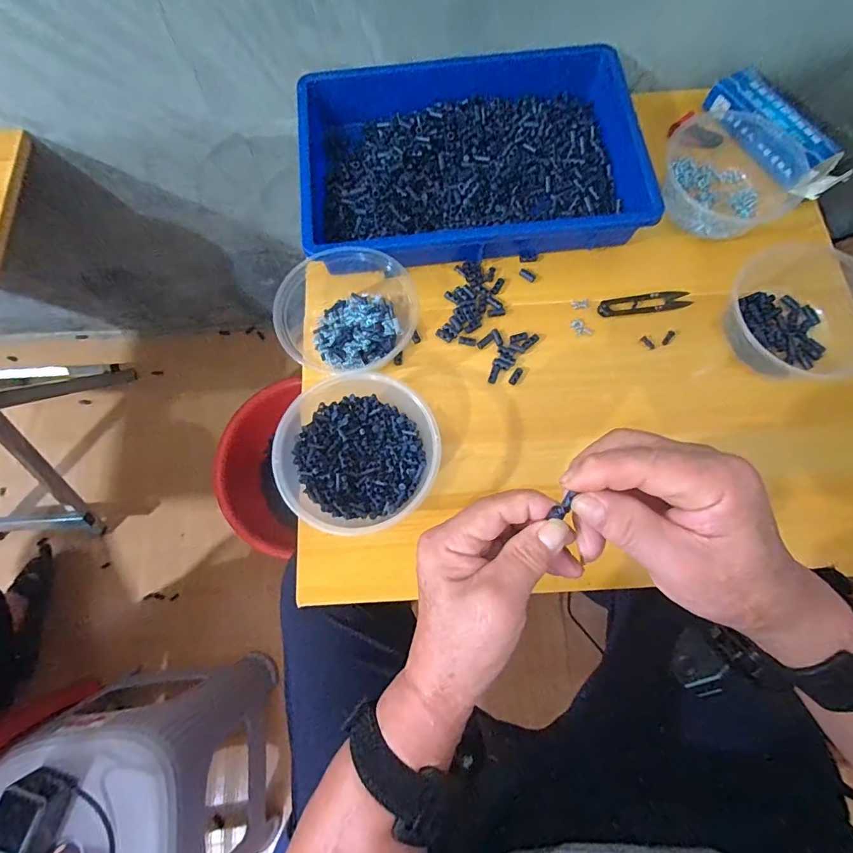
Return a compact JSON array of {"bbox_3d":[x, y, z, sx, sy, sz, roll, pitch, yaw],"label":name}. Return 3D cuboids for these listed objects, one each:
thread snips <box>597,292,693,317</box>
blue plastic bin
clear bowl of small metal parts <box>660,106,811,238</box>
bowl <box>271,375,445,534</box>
[{"bbox_3d":[0.233,-0.131,0.476,0.098,0.006,0.024,-9,74,-2],"label":"thread snips"},{"bbox_3d":[0.044,-0.308,0.502,0.363,0.062,0.266,-6,74,-2],"label":"blue plastic bin"},{"bbox_3d":[0.330,-0.280,0.494,0.152,0.046,0.143,0,74,0],"label":"clear bowl of small metal parts"},{"bbox_3d":[-0.063,0.026,0.413,0.142,0.058,0.137,0,74,0],"label":"bowl"}]

